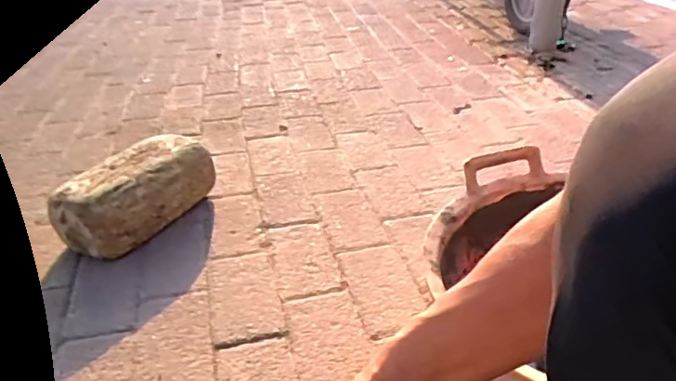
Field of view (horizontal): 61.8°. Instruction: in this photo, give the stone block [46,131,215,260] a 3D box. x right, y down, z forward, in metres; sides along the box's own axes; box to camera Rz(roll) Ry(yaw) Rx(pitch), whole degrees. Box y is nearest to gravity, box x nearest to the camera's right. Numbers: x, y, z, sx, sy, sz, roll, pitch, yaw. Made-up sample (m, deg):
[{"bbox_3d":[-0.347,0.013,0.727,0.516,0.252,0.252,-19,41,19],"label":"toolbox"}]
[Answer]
[{"bbox_3d":[-0.343,0.002,0.989,0.129,0.112,0.281,13,32,24],"label":"stone block"}]

